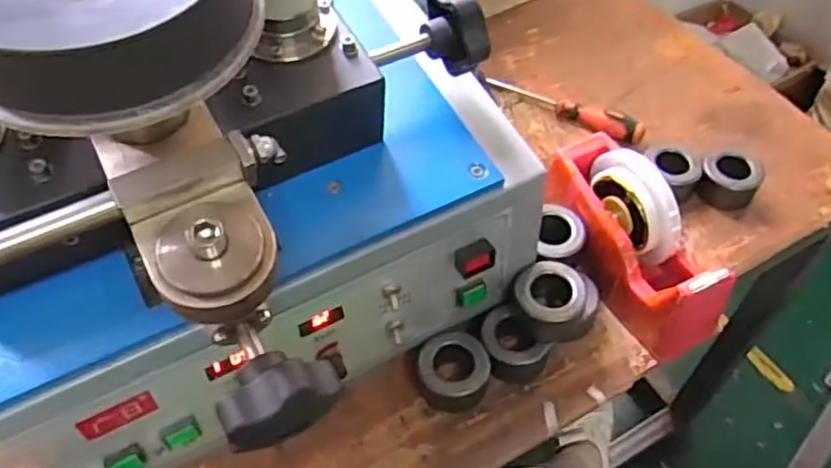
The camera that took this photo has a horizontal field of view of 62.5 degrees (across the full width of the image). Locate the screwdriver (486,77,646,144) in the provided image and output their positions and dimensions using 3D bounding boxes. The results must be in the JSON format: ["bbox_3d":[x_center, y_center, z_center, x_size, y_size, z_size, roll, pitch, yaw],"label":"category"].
[{"bbox_3d":[0.175,-0.146,0.802,0.188,0.028,0.032,25,56,18],"label":"screwdriver"}]

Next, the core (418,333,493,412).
[{"bbox_3d":[0.033,0.119,0.590,0.061,0.036,0.058,-3,52,-2],"label":"core"}]

